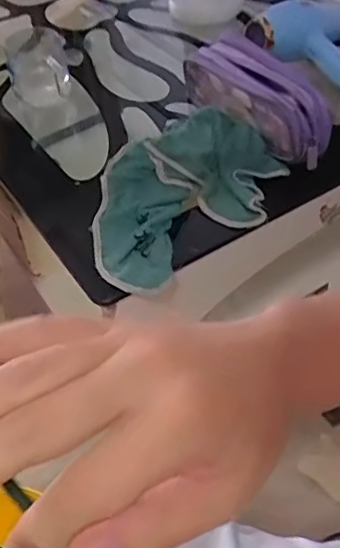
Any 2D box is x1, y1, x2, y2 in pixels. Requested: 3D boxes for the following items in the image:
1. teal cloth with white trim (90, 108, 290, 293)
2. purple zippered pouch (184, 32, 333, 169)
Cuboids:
[{"bbox_3d":[0.008,-0.101,0.670,0.245,0.057,0.181,-30,50,-22],"label":"teal cloth with white trim"},{"bbox_3d":[0.104,-0.214,0.729,0.070,0.104,0.224,-31,51,-23],"label":"purple zippered pouch"}]

